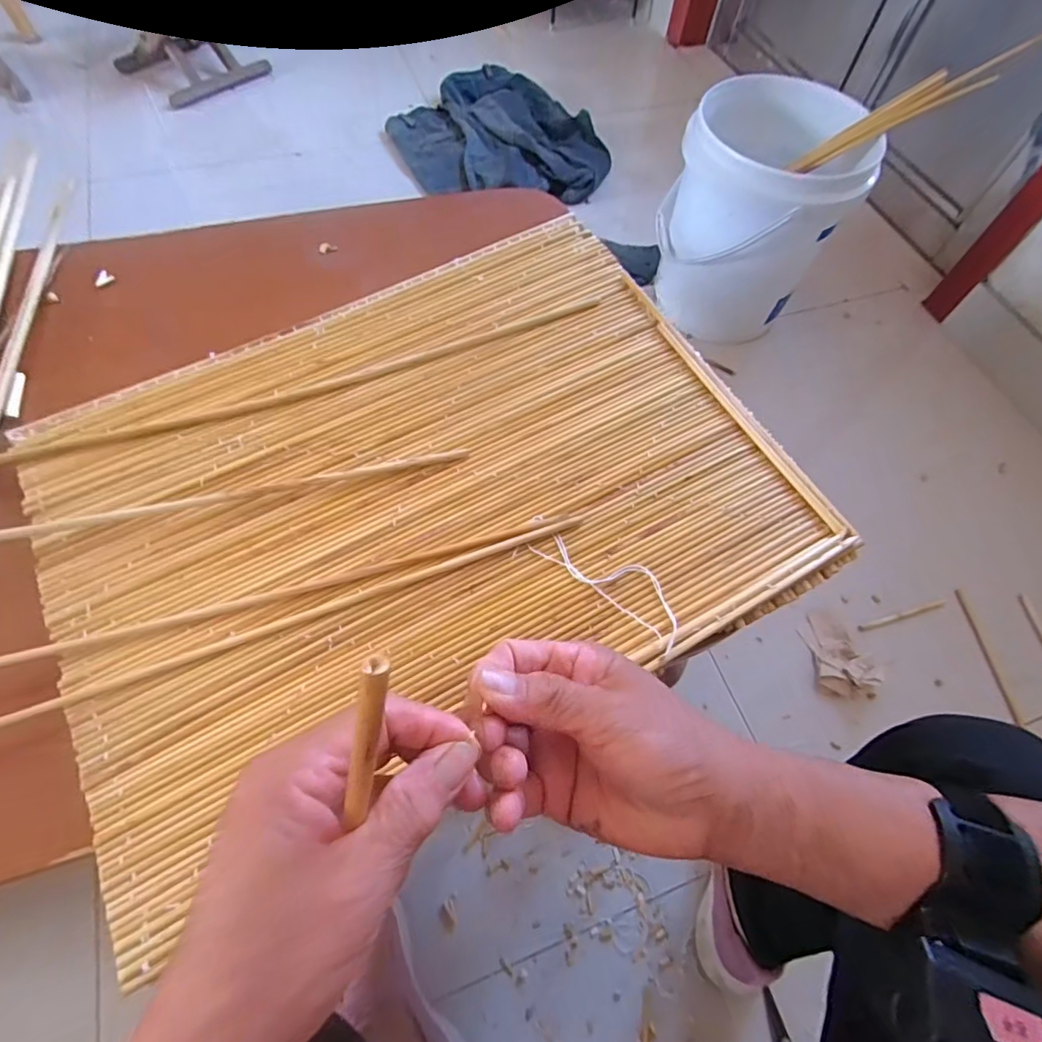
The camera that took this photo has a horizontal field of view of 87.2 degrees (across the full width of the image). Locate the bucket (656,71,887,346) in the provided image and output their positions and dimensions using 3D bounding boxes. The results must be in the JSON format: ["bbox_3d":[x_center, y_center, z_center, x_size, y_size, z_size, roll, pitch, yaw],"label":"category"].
[{"bbox_3d":[0.407,-0.511,0.985,0.253,0.343,0.253,2,62,-3],"label":"bucket"}]

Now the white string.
[{"bbox_3d":[0.062,0.036,0.397,0.133,0.016,0.044,38,66,15],"label":"white string"}]

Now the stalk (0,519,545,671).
[{"bbox_3d":[-0.234,0.065,0.371,0.514,0.012,0.013,-14,64,-11],"label":"stalk"}]

